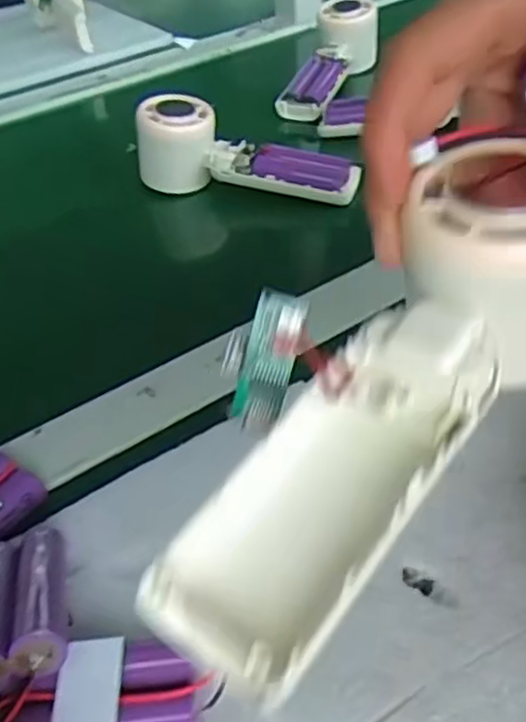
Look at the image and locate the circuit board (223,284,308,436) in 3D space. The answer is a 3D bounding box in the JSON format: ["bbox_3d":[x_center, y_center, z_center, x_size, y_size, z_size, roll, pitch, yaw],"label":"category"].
[{"bbox_3d":[-0.001,0.000,0.207,0.018,0.042,0.011,23,16,28],"label":"circuit board"}]

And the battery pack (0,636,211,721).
[{"bbox_3d":[-0.050,0.113,0.234,0.062,0.022,0.034,-7,42,-1],"label":"battery pack"}]

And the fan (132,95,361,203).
[{"bbox_3d":[-0.012,-0.154,0.512,0.160,0.051,0.040,11,45,18],"label":"fan"}]

